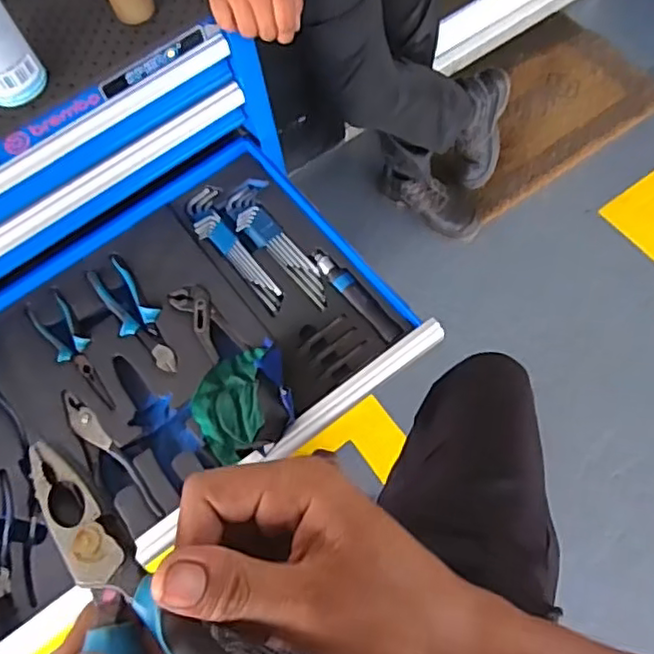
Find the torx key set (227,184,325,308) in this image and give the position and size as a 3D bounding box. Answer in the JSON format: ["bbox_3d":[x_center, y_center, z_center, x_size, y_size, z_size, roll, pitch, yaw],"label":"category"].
[{"bbox_3d":[-0.065,-0.110,0.856,0.062,0.022,0.225,-30,66,-8],"label":"torx key set"}]

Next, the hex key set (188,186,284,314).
[{"bbox_3d":[-0.126,-0.102,0.857,0.054,0.019,0.225,-30,66,-8],"label":"hex key set"}]

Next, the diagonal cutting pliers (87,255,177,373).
[{"bbox_3d":[-0.244,-0.016,0.820,0.052,0.021,0.191,-35,67,-10],"label":"diagonal cutting pliers"}]

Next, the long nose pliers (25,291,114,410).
[{"bbox_3d":[-0.319,0.030,0.806,0.048,0.022,0.193,-36,67,-10],"label":"long nose pliers"}]

